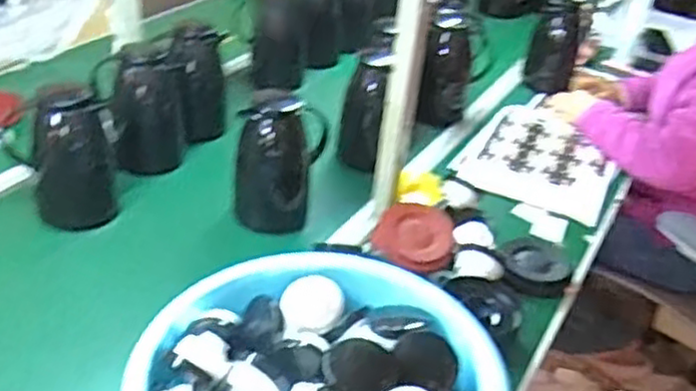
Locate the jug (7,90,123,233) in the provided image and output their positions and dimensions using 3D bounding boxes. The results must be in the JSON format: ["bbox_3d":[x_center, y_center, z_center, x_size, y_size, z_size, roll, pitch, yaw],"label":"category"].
[{"bbox_3d":[-0.455,-0.075,1.148,0.150,0.222,0.157,-6,35,-17],"label":"jug"}]

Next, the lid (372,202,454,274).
[{"bbox_3d":[0.104,0.061,1.122,0.126,0.038,0.119,1,64,-2],"label":"lid"}]

